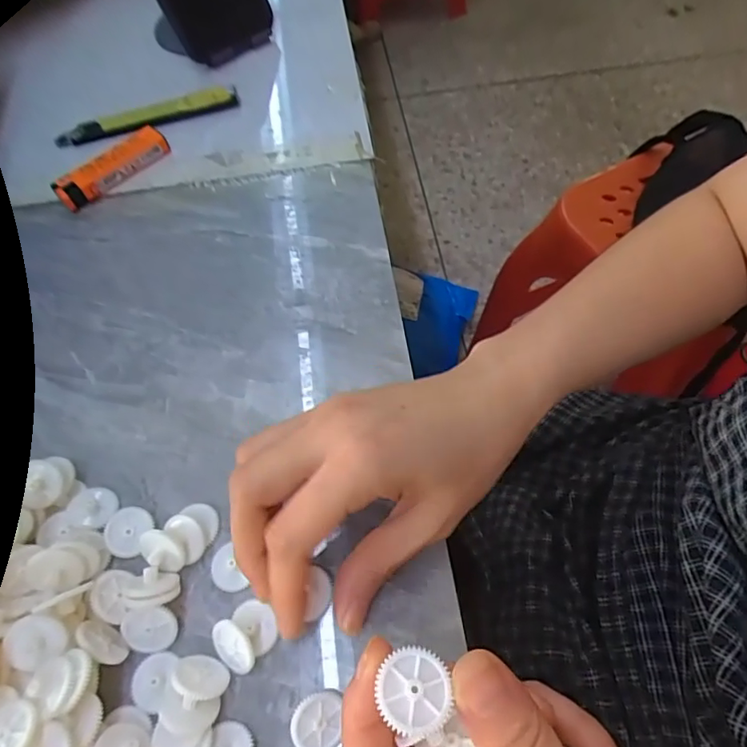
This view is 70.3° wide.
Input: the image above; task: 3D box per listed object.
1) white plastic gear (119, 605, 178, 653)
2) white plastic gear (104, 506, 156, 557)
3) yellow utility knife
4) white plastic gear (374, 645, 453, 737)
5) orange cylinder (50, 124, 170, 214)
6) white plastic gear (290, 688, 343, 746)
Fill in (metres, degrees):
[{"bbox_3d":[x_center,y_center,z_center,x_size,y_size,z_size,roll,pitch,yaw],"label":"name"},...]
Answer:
[{"bbox_3d":[-0.094,0.106,0.222,0.022,0.004,0.021,-3,105,-5],"label":"white plastic gear"},{"bbox_3d":[-0.113,0.073,0.245,0.020,0.007,0.022,-2,61,3],"label":"white plastic gear"},{"bbox_3d":[-0.164,-0.188,0.388,0.128,0.012,0.021,-18,61,-6],"label":"yellow utility knife"},{"bbox_3d":[0.012,0.089,0.150,0.019,0.005,0.021,-1,61,4],"label":"white plastic gear"},{"bbox_3d":[-0.178,-0.140,0.363,0.080,0.016,0.022,-42,66,-18],"label":"orange cylinder"},{"bbox_3d":[-0.023,0.134,0.206,0.018,0.007,0.022,5,78,-13],"label":"white plastic gear"}]

